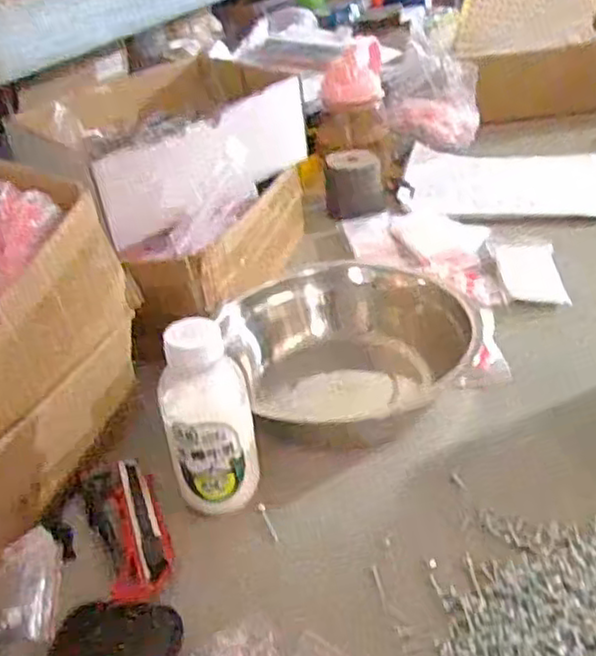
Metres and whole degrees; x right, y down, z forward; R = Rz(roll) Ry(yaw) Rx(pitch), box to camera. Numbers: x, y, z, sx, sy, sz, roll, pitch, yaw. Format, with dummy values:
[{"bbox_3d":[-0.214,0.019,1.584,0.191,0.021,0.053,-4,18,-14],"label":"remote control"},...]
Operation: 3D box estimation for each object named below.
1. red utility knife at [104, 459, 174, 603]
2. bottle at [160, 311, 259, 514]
[{"bbox_3d":[-0.123,0.152,0.529,0.043,0.017,0.132,-14,35,-13],"label":"red utility knife"},{"bbox_3d":[-0.065,0.069,0.512,0.052,0.149,0.052,-3,34,2],"label":"bottle"}]

